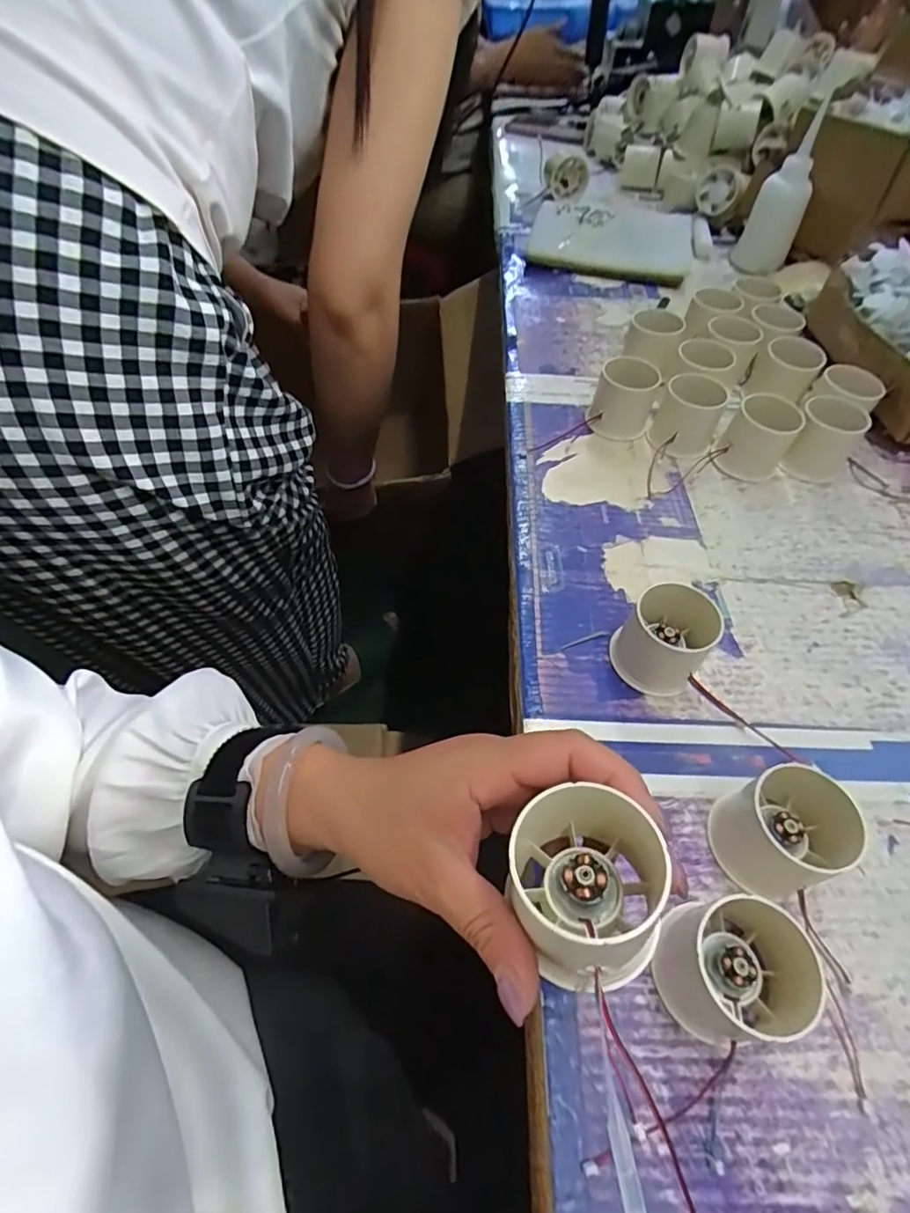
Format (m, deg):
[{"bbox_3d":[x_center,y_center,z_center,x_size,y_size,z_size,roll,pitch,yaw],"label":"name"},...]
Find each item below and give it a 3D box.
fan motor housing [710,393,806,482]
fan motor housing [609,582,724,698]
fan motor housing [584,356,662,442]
[{"bbox_3d":[0.254,-0.140,0.471,0.050,0.057,0.043,38,61,24],"label":"fan motor housing"},{"bbox_3d":[0.133,0.017,0.354,0.052,0.052,0.059,33,59,21],"label":"fan motor housing"},{"bbox_3d":[0.150,-0.183,0.500,0.052,0.053,0.047,20,56,13],"label":"fan motor housing"}]

